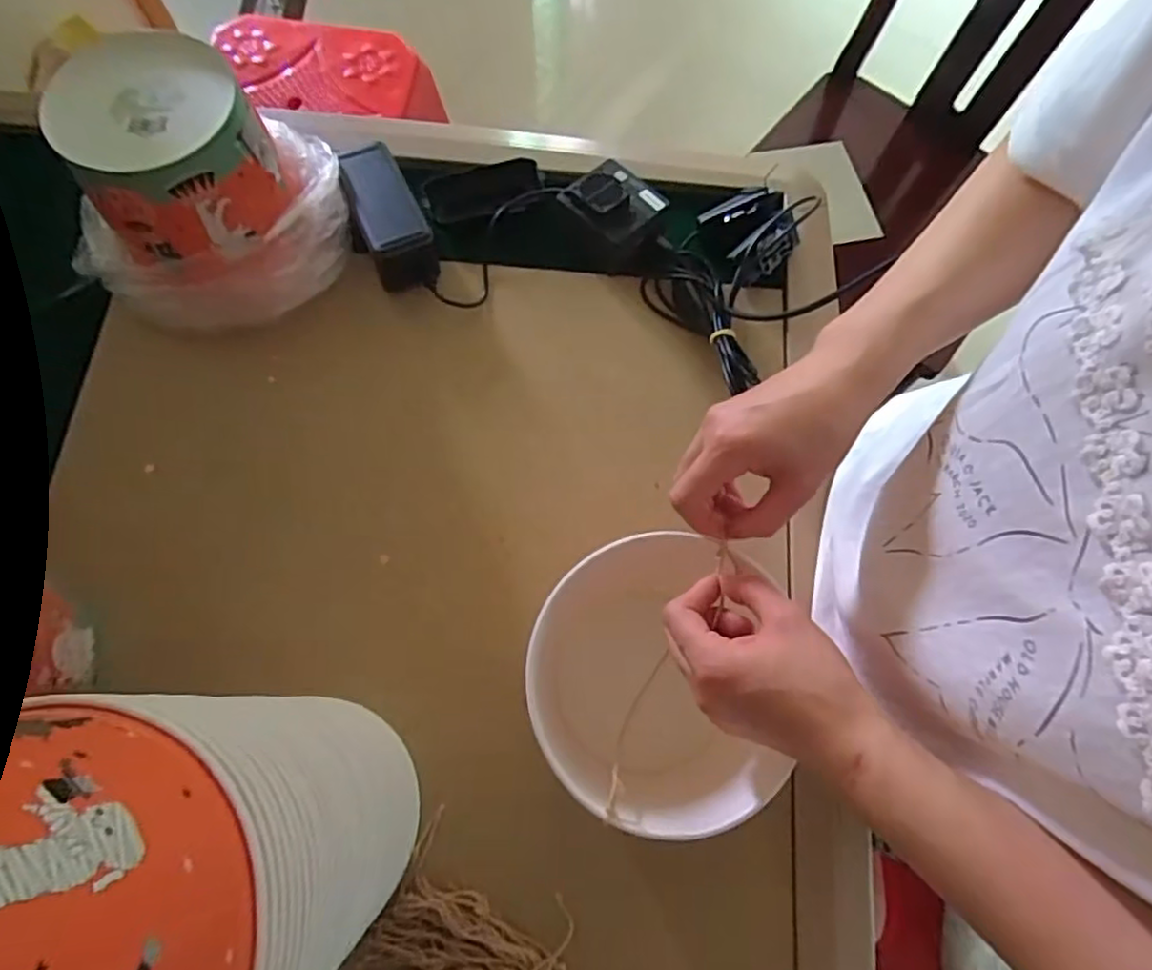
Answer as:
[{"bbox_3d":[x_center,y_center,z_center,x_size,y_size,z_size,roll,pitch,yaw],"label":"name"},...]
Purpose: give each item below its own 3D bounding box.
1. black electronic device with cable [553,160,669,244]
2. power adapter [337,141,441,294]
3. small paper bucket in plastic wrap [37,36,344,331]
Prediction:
[{"bbox_3d":[0.033,-0.253,0.583,0.072,0.018,0.069,-40,78,-12],"label":"black electronic device with cable"},{"bbox_3d":[-0.167,-0.240,0.583,0.056,0.043,0.138,-22,75,-8],"label":"power adapter"},{"bbox_3d":[-0.300,-0.228,0.525,0.201,0.153,0.162,-8,73,-4],"label":"small paper bucket in plastic wrap"}]

